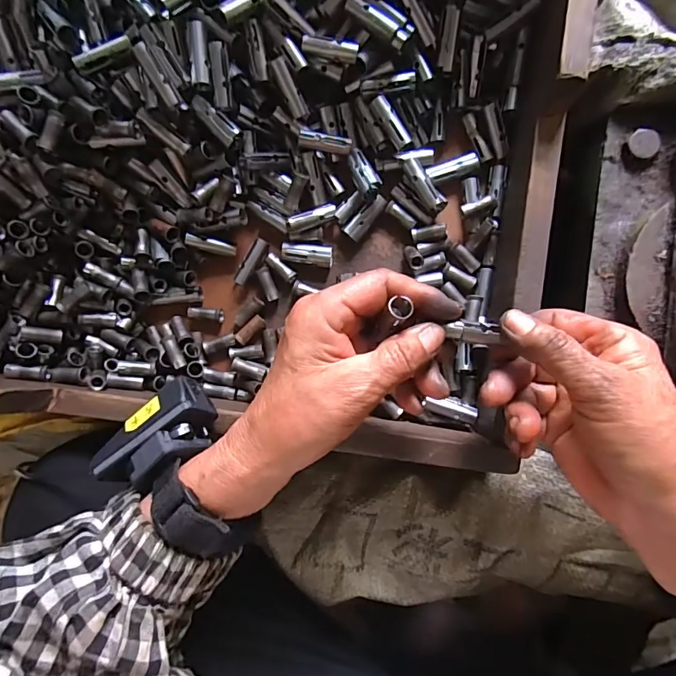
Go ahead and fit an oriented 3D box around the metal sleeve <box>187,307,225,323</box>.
[{"bbox_3d":[-0.098,-0.018,0.336,0.026,0.008,0.010,7,88,-11],"label":"metal sleeve"}]

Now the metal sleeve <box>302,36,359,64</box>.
[{"bbox_3d":[-0.005,-0.188,0.292,0.036,0.009,0.011,10,89,9],"label":"metal sleeve"}]

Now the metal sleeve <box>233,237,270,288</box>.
[{"bbox_3d":[-0.064,-0.056,0.335,0.011,0.007,0.037,29,92,9],"label":"metal sleeve"}]

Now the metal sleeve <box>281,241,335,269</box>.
[{"bbox_3d":[-0.022,-0.063,0.333,0.036,0.015,0.017,9,89,9],"label":"metal sleeve"}]

